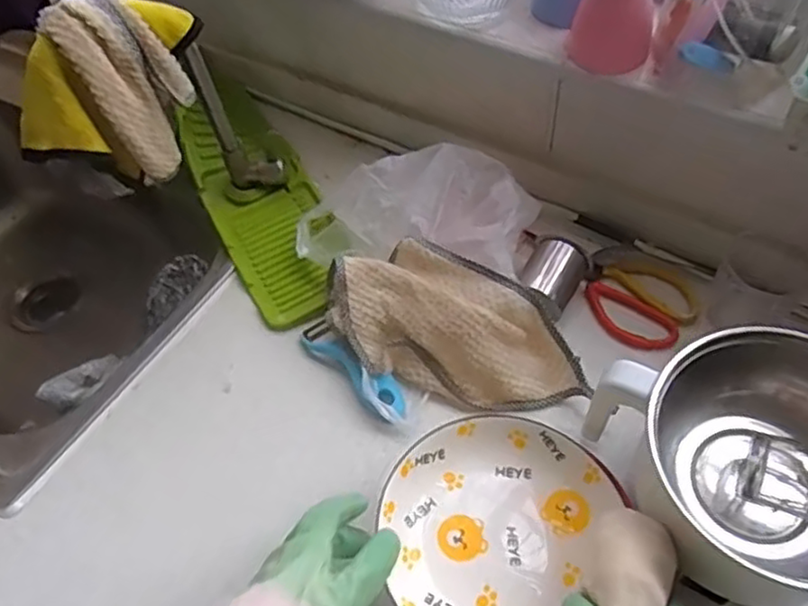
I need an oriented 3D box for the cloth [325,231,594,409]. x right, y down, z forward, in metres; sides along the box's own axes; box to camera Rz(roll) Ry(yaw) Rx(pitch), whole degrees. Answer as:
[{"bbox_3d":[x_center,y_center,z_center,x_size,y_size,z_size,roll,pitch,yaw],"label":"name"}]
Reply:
[{"bbox_3d":[0.041,0.020,0.578,0.227,0.032,0.117,19,93,8],"label":"cloth"}]

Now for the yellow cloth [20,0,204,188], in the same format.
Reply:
[{"bbox_3d":[-0.228,-0.170,0.547,0.161,0.138,0.050,-39,61,-20],"label":"yellow cloth"}]

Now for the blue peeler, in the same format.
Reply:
[{"bbox_3d":[-0.044,0.056,0.601,0.034,0.020,0.128,-37,61,-19],"label":"blue peeler"}]

